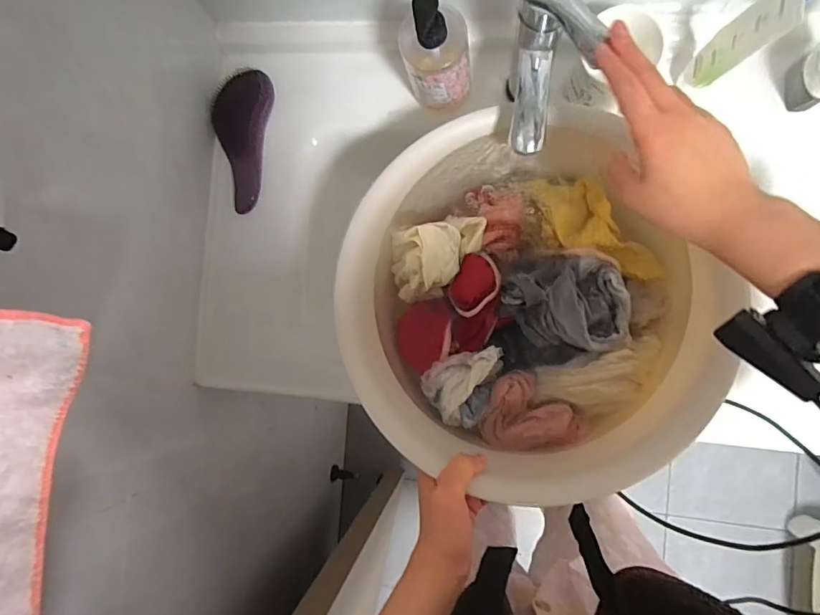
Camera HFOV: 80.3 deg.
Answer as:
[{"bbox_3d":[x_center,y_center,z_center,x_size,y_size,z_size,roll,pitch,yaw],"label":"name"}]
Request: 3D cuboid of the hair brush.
[{"bbox_3d":[-0.217,-0.214,0.633,0.068,0.045,0.176,8,106,9],"label":"hair brush"}]

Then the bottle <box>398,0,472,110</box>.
[{"bbox_3d":[0.027,-0.275,0.515,0.069,0.152,0.065,0,88,8],"label":"bottle"}]

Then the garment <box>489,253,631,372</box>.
[{"bbox_3d":[0.153,0.001,0.491,0.133,0.047,0.111,-9,86,8],"label":"garment"}]

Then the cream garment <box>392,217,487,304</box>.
[{"bbox_3d":[0.028,-0.052,0.514,0.107,0.061,0.082,-9,86,8],"label":"cream garment"}]

